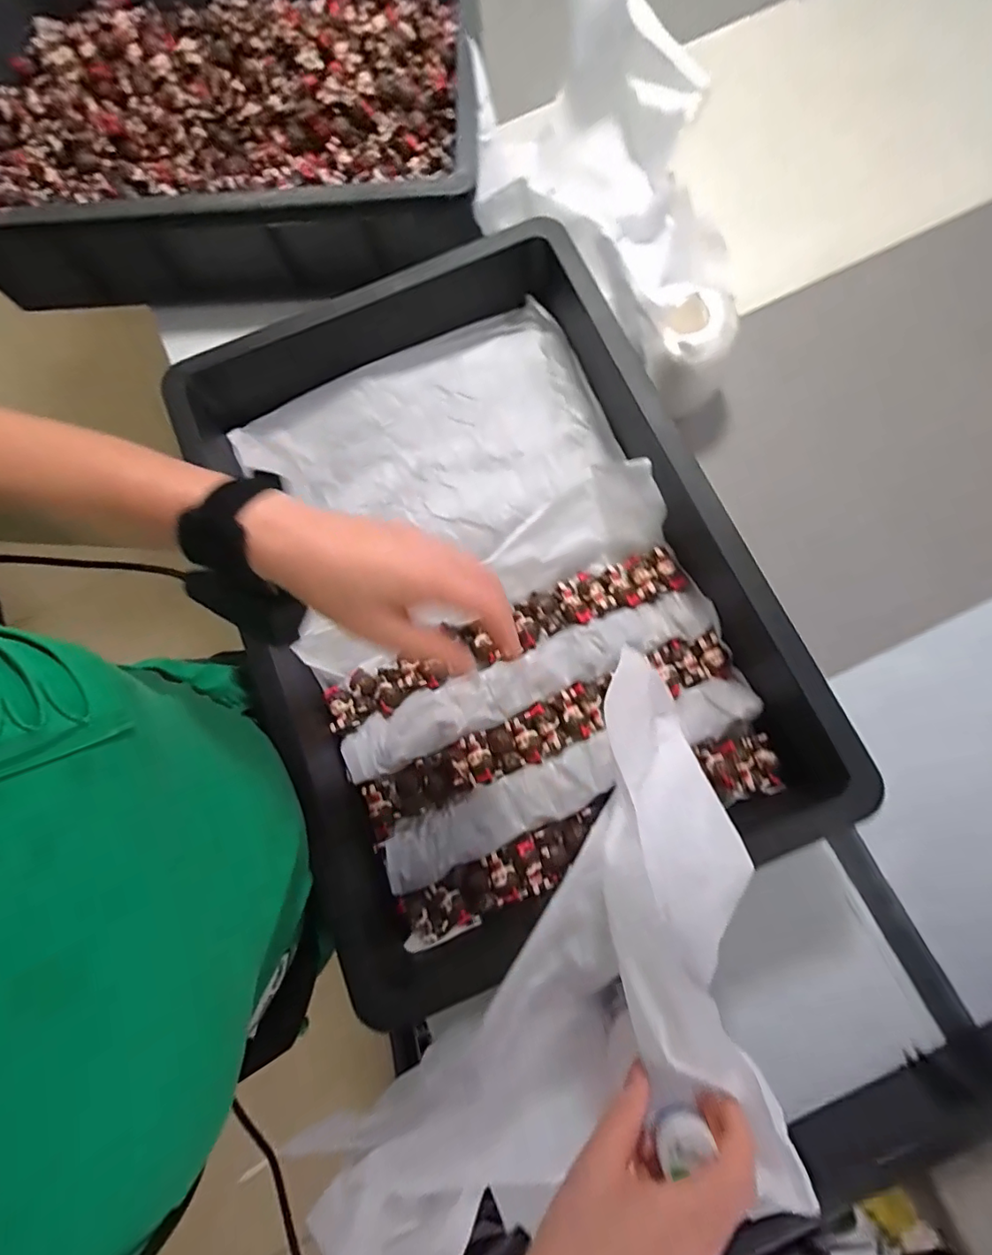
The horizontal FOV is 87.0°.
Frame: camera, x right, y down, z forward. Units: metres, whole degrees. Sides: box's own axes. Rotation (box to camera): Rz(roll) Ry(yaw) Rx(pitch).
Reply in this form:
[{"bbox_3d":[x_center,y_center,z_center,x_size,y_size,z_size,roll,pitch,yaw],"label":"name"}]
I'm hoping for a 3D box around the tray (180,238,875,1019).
[{"bbox_3d":[-0.014,-0.051,0.474,0.447,0.106,0.573,-23,81,-5],"label":"tray"}]

